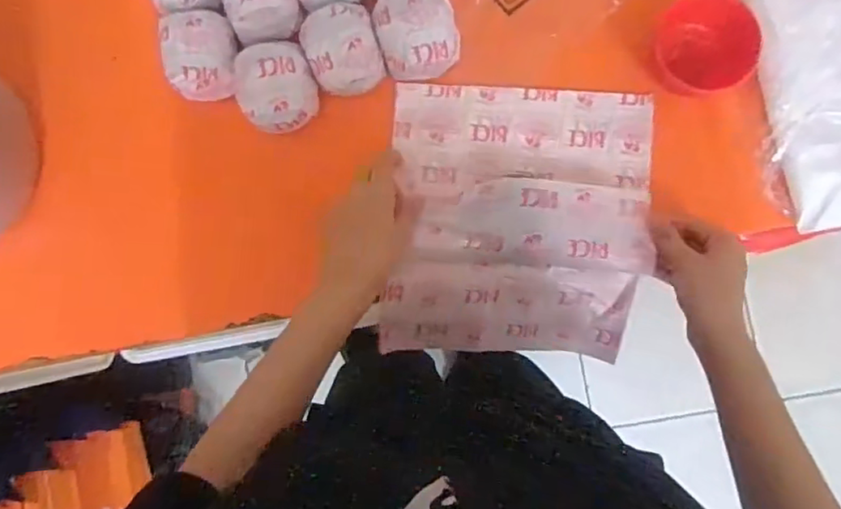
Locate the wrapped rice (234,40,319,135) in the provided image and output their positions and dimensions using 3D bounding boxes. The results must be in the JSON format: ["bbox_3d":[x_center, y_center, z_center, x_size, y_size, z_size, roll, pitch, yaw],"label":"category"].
[{"bbox_3d":[-0.135,-0.153,0.543,0.070,0.040,0.075,0,88,5],"label":"wrapped rice"}]

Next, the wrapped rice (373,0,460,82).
[{"bbox_3d":[-0.004,-0.208,0.553,0.074,0.058,0.083,-15,87,4],"label":"wrapped rice"}]

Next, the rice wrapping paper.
[{"bbox_3d":[0.091,-0.031,0.564,0.239,0.092,0.258,4,88,5],"label":"rice wrapping paper"}]

